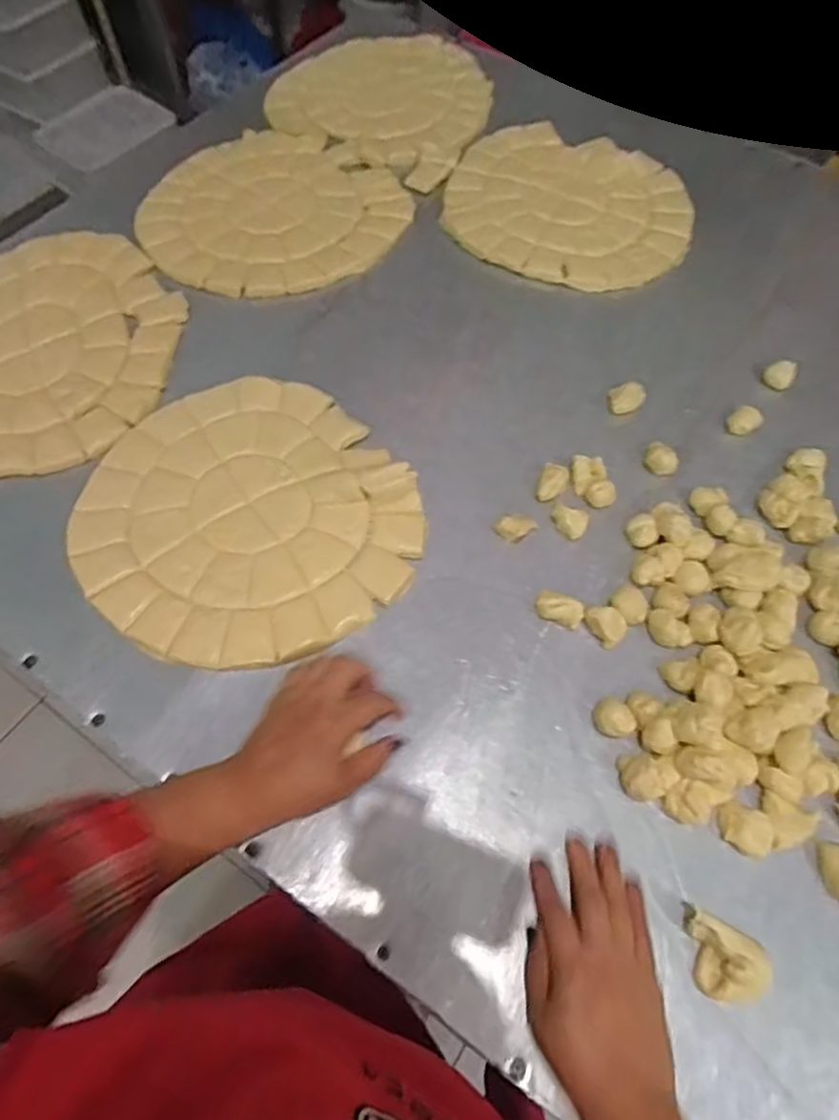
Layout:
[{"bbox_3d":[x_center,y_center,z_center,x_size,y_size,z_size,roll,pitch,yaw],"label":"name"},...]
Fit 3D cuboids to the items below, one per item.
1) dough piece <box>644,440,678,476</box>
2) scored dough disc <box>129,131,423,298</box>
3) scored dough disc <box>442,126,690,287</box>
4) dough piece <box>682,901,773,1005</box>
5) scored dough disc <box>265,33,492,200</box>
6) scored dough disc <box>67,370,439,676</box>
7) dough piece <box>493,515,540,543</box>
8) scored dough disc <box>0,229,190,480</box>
[{"bbox_3d":[0.234,-0.096,0.612,0.032,0.021,0.025,30,65,14],"label":"dough piece"},{"bbox_3d":[-0.181,-0.431,0.787,0.296,0.015,0.287,0,62,-1],"label":"scored dough disc"},{"bbox_3d":[0.187,-0.449,0.800,0.298,0.006,0.288,0,62,-1],"label":"scored dough disc"},{"bbox_3d":[0.206,0.267,0.422,0.062,0.020,0.047,19,63,9],"label":"dough piece"},{"bbox_3d":[-0.050,-0.667,0.915,0.304,0.011,0.342,21,63,10],"label":"scored dough disc"},{"bbox_3d":[-0.163,-0.046,0.580,0.277,0.023,0.302,0,62,-1],"label":"scored dough disc"},{"bbox_3d":[0.090,-0.030,0.579,0.037,0.018,0.021,-15,63,-9],"label":"dough piece"},{"bbox_3d":[-0.412,-0.234,0.683,0.289,0.015,0.336,3,62,1],"label":"scored dough disc"}]

